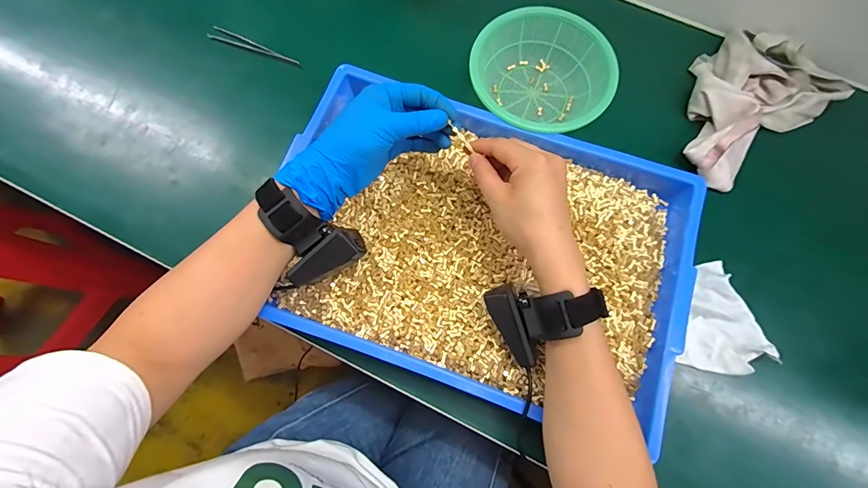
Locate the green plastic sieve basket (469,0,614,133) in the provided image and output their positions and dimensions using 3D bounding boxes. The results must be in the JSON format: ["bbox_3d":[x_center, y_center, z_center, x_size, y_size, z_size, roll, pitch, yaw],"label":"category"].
[{"bbox_3d":[0.124,-0.195,0.450,0.152,0.055,0.148,0,74,-1],"label":"green plastic sieve basket"}]

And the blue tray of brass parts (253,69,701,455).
[{"bbox_3d":[0.044,-0.001,0.397,0.416,0.048,0.285,19,75,4],"label":"blue tray of brass parts"}]

